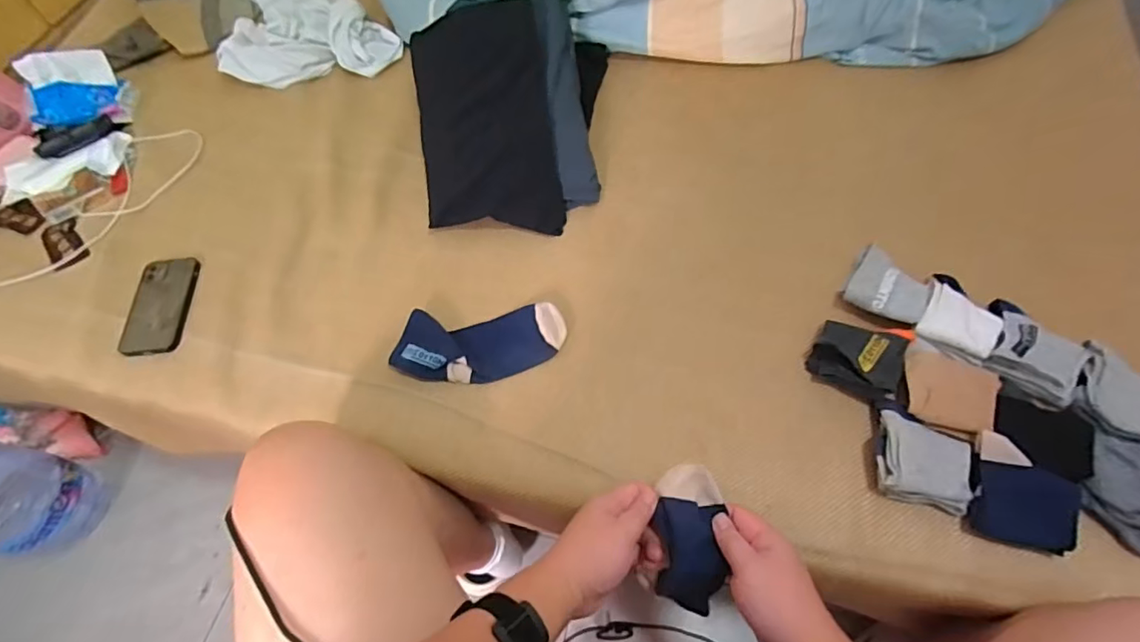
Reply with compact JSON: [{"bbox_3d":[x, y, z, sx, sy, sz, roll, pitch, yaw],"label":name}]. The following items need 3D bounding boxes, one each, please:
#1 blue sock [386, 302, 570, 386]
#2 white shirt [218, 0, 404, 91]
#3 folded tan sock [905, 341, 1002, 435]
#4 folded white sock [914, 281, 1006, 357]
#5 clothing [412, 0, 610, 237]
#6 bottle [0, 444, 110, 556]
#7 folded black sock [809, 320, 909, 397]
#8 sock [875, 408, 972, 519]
[{"bbox_3d":[-0.110,0.027,0.675,0.203,0.022,0.089,-4,61,1],"label":"blue sock"},{"bbox_3d":[-0.491,-0.524,0.969,0.260,0.068,0.333,-33,64,-14],"label":"white shirt"},{"bbox_3d":[0.407,0.070,0.593,0.091,0.013,0.091,25,65,16],"label":"folded tan sock"},{"bbox_3d":[0.445,-0.001,0.624,0.077,0.019,0.065,30,67,18],"label":"folded white sock"},{"bbox_3d":[-0.090,-0.323,0.786,0.257,0.161,0.345,1,61,4],"label":"clothing"},{"bbox_3d":[-0.928,0.284,0.887,0.154,0.281,0.151,7,62,7],"label":"bottle"},{"bbox_3d":[0.324,0.042,0.619,0.091,0.044,0.078,27,66,17],"label":"folded black sock"},{"bbox_3d":[0.363,0.145,0.565,0.089,0.038,0.079,14,63,11],"label":"sock"}]

